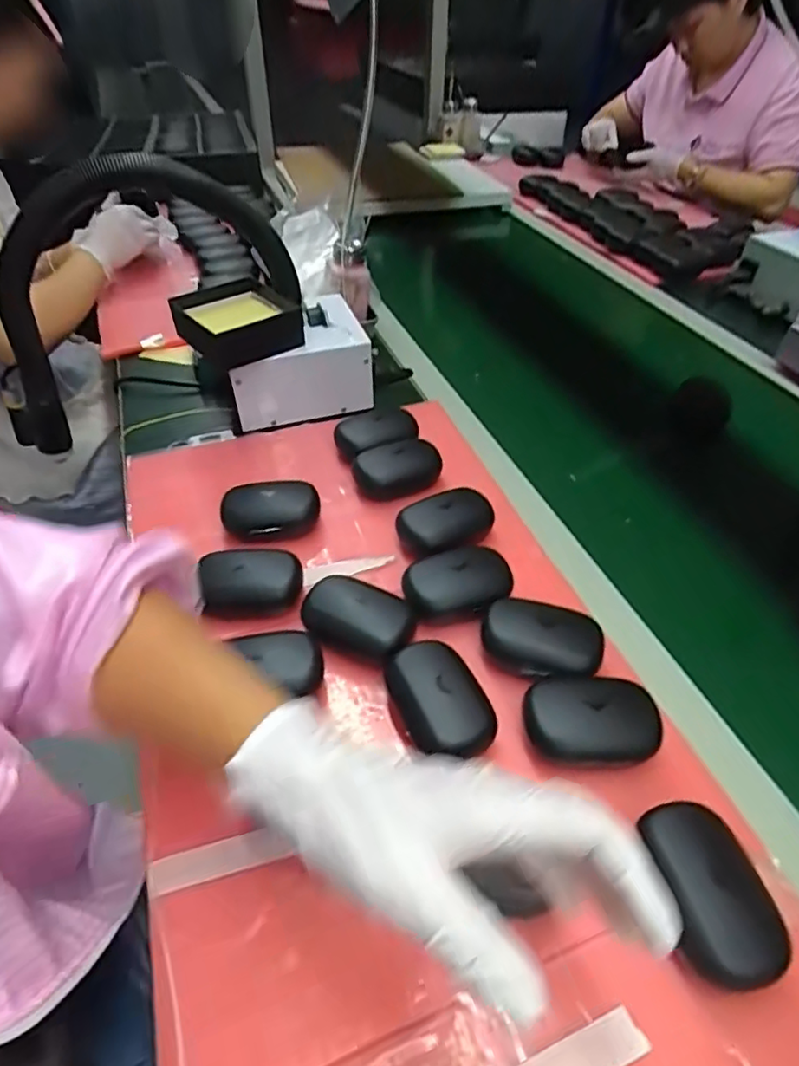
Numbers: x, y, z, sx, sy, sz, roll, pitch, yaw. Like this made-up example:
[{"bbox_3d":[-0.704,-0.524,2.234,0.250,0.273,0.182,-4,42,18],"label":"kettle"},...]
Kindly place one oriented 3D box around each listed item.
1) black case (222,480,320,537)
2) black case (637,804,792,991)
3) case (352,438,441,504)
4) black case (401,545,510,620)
[{"bbox_3d":[-0.117,-0.019,0.551,0.084,0.042,0.055,-13,45,-11],"label":"black case"},{"bbox_3d":[0.164,0.192,0.322,0.053,0.034,0.084,-5,44,-3],"label":"black case"},{"bbox_3d":[0.000,-0.063,0.596,0.088,0.032,0.057,-9,45,-10],"label":"case"},{"bbox_3d":[0.046,0.041,0.482,0.085,0.036,0.057,-17,46,-15],"label":"black case"}]

